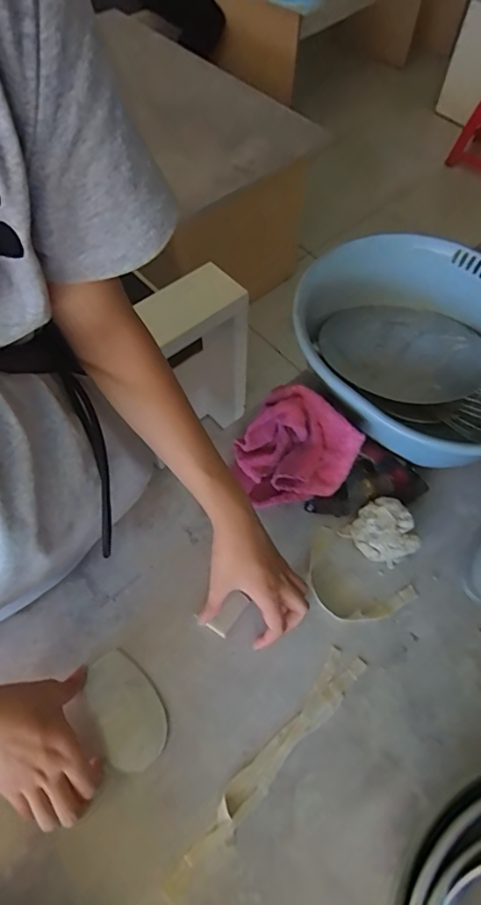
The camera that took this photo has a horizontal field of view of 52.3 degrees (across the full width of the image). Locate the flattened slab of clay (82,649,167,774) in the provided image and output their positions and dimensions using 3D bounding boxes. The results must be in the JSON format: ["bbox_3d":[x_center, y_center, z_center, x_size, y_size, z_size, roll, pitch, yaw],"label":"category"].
[{"bbox_3d":[-0.108,0.240,0.460,0.060,0.009,0.100,-25,64,-16],"label":"flattened slab of clay"}]

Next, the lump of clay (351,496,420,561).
[{"bbox_3d":[0.153,0.084,0.528,0.058,0.036,0.062,-13,62,-10],"label":"lump of clay"}]

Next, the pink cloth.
[{"bbox_3d":[0.055,0.001,0.543,0.120,0.069,0.116,37,65,17],"label":"pink cloth"}]

